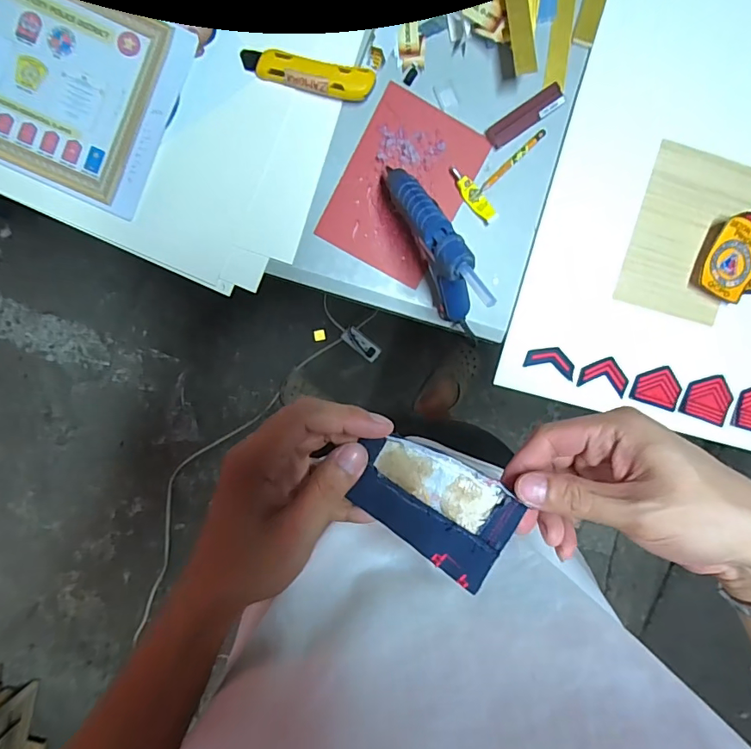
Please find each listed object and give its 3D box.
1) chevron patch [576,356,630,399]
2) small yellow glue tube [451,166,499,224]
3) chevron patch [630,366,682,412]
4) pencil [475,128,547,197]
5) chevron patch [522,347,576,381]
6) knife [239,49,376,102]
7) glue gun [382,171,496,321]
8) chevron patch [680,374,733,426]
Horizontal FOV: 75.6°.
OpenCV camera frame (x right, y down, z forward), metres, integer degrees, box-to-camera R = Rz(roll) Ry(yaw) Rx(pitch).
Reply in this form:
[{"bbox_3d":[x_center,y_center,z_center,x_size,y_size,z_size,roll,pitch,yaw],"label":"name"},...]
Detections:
[{"bbox_3d":[0.290,0.000,0.610,0.063,0.006,0.043,14,102,-4],"label":"chevron patch"},{"bbox_3d":[0.116,-0.214,0.575,0.022,0.005,0.077,-39,97,0],"label":"small yellow glue tube"},{"bbox_3d":[0.360,0.015,0.616,0.064,0.006,0.051,16,101,-6],"label":"chevron patch"},{"bbox_3d":[0.161,-0.252,0.576,0.106,0.008,0.009,-43,97,1],"label":"pencil"},{"bbox_3d":[0.222,-0.017,0.604,0.066,0.005,0.032,15,94,-5],"label":"chevron patch"},{"bbox_3d":[-0.075,-0.334,0.538,0.145,0.024,0.032,10,95,-5],"label":"knife"},{"bbox_3d":[0.061,-0.141,0.509,0.035,0.146,0.178,-25,97,-1],"label":"glue gun"},{"bbox_3d":[0.429,0.030,0.622,0.062,0.008,0.058,18,100,-3],"label":"chevron patch"}]

